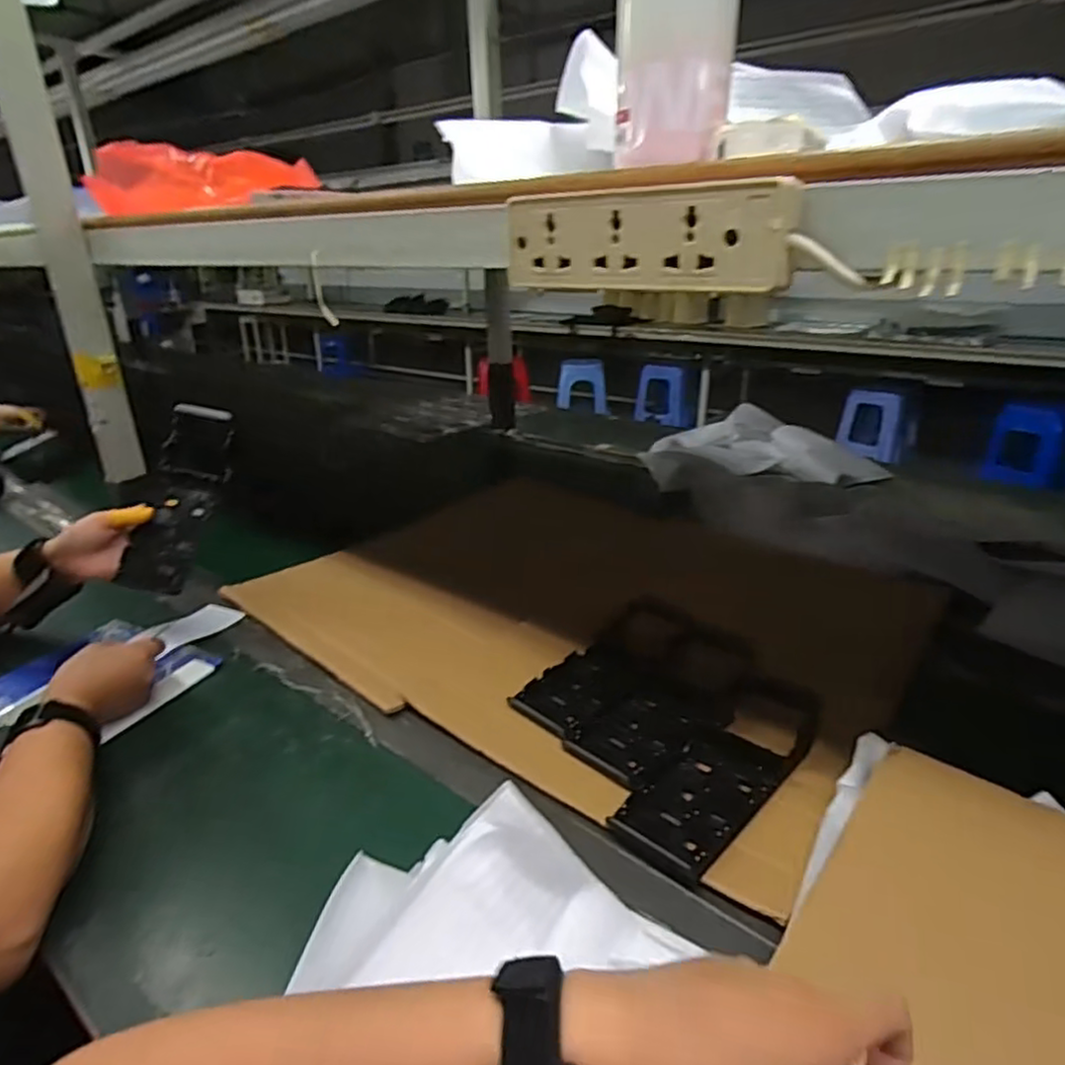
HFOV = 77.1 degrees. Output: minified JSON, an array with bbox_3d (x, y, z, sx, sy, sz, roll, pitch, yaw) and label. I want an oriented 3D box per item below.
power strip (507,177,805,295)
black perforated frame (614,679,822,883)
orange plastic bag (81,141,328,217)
[{"bbox_3d":[0.058,-0.161,0.370,0.168,0.050,0.025,18,29,38],"label":"power strip"},{"bbox_3d":[0.163,0.192,0.558,0.084,0.018,0.232,17,29,36],"label":"black perforated frame"},{"bbox_3d":[-0.423,-0.455,0.857,0.297,0.072,0.106,4,23,12],"label":"orange plastic bag"}]

